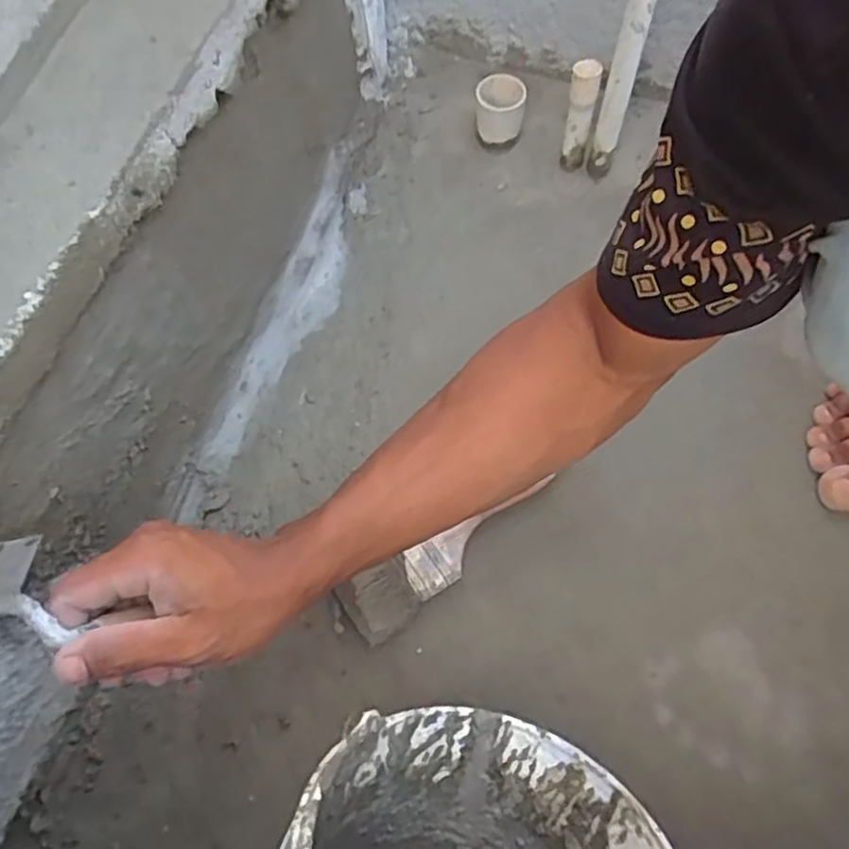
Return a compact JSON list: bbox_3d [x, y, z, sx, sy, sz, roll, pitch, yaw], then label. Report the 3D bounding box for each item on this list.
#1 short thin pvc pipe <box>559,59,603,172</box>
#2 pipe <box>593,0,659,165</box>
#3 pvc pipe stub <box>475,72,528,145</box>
[{"bbox_3d":[0.144,-0.283,0.684,0.024,0.116,0.026,10,66,6],"label":"short thin pvc pipe"},{"bbox_3d":[0.172,-0.301,0.633,0.022,0.216,0.029,15,66,8],"label":"pipe"},{"bbox_3d":[0.075,-0.305,0.717,0.046,0.064,0.047,0,65,1],"label":"pvc pipe stub"}]

